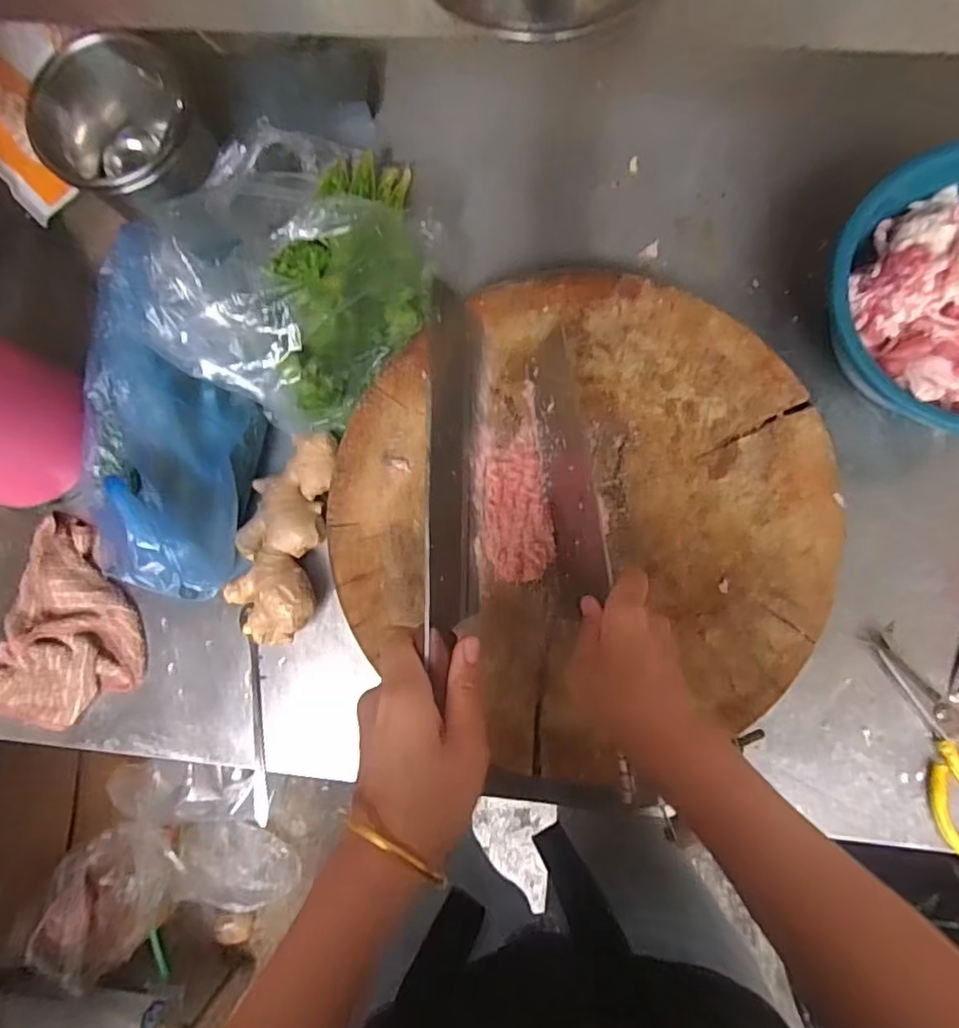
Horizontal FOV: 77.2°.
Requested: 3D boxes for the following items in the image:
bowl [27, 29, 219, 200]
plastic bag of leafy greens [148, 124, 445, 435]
[{"bbox_3d":[-0.303,-0.342,0.526,0.120,0.103,0.116,8,84,4],"label":"bowl"},{"bbox_3d":[-0.160,-0.213,0.514,0.187,0.121,0.241,23,85,5],"label":"plastic bag of leafy greens"}]

